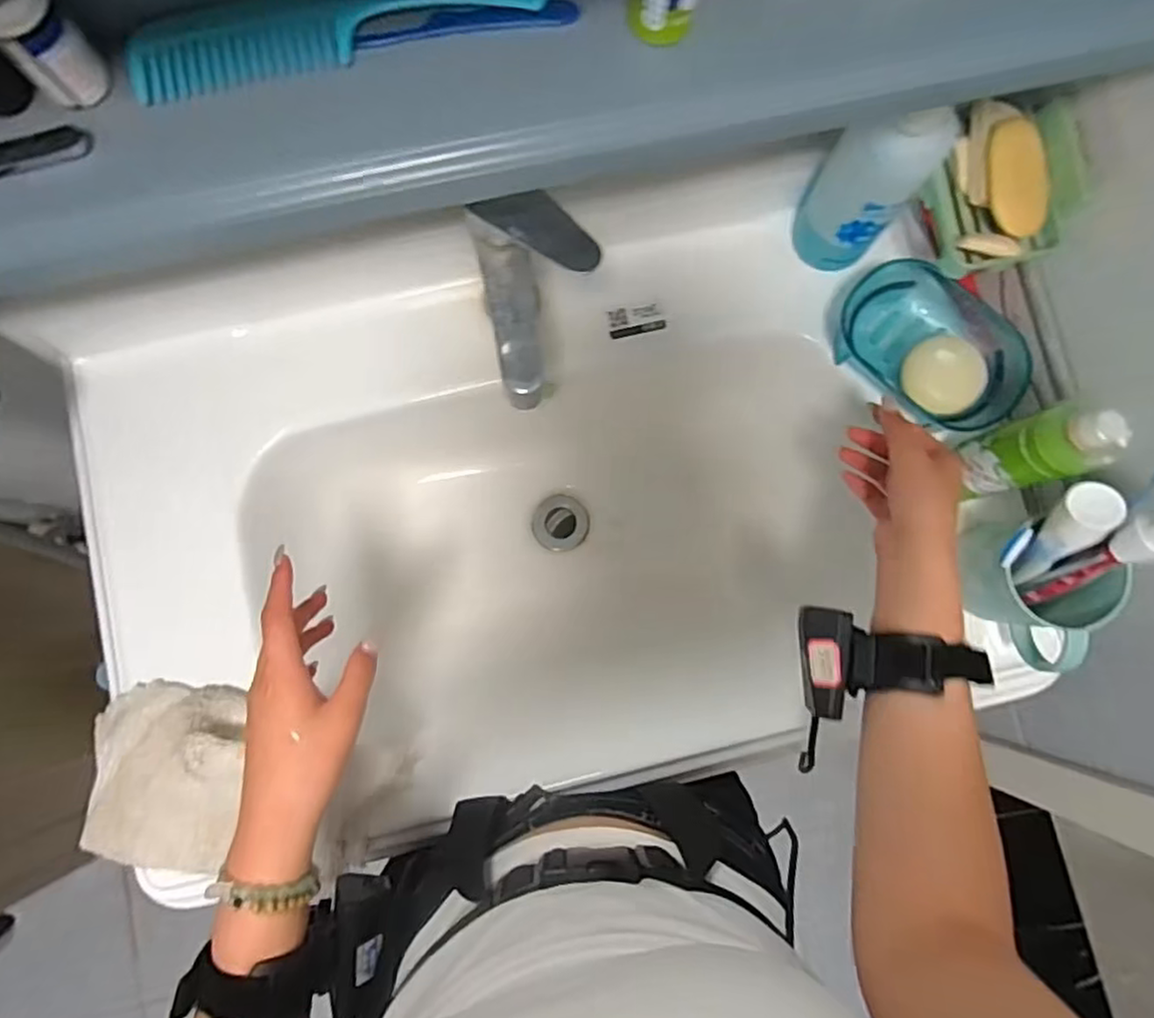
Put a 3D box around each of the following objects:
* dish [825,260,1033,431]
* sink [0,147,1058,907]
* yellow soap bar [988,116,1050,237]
[{"bbox_3d":[0.288,-0.132,0.547,0.112,0.043,0.158,-40,85,-6],"label":"dish"},{"bbox_3d":[-0.072,0.002,0.629,0.643,0.194,0.478,-11,83,-3],"label":"sink"},{"bbox_3d":[0.321,-0.240,0.482,0.039,0.014,0.080,-10,98,7],"label":"yellow soap bar"}]

